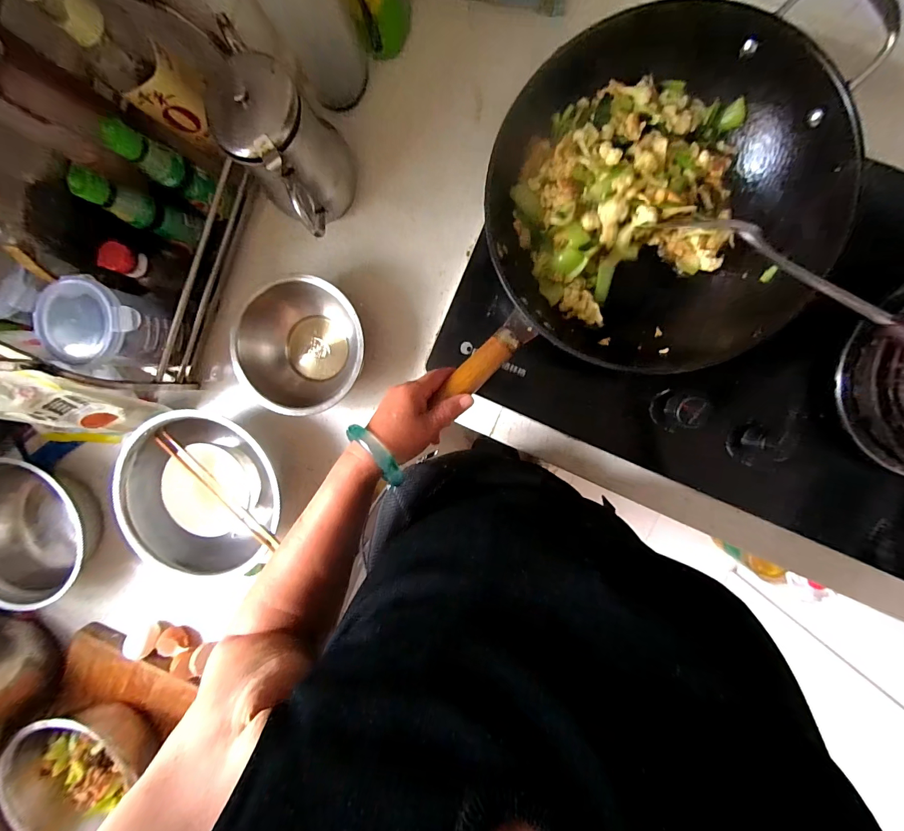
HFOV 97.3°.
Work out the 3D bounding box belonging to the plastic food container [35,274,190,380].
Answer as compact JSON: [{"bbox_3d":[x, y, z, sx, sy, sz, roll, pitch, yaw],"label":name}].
[{"bbox_3d":[-0.416,-0.104,0.503,0.102,0.118,0.107,1,95,6],"label":"plastic food container"}]

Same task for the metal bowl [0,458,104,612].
[{"bbox_3d":[-0.652,0.173,0.640,0.201,0.112,0.230,-17,93,7],"label":"metal bowl"}]

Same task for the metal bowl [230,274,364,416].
[{"bbox_3d":[-0.194,-0.088,0.540,0.164,0.090,0.161,1,95,6],"label":"metal bowl"}]

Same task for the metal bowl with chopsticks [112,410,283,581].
[{"bbox_3d":[-0.365,0.125,0.583,0.189,0.098,0.225,-42,90,8],"label":"metal bowl with chopsticks"}]

